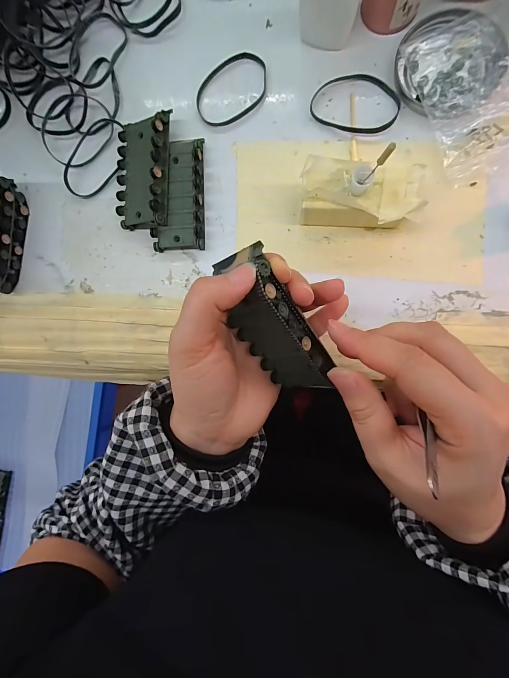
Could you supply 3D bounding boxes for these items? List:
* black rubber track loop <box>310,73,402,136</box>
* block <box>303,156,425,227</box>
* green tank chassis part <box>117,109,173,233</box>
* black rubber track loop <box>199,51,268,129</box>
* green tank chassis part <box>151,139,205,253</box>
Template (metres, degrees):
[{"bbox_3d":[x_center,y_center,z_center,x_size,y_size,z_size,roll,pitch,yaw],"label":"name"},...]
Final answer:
[{"bbox_3d":[0.083,-0.192,0.253,0.069,0.004,0.047,25,90,8],"label":"black rubber track loop"},{"bbox_3d":[0.079,-0.105,0.232,0.087,0.041,0.044,7,88,7],"label":"block"},{"bbox_3d":[-0.092,-0.141,0.264,0.043,0.022,0.090,3,91,31],"label":"green tank chassis part"},{"bbox_3d":[-0.021,-0.216,0.267,0.067,0.004,0.049,-37,83,4],"label":"black rubber track loop"},{"bbox_3d":[-0.063,-0.122,0.265,0.041,0.016,0.092,1,87,7],"label":"green tank chassis part"}]

